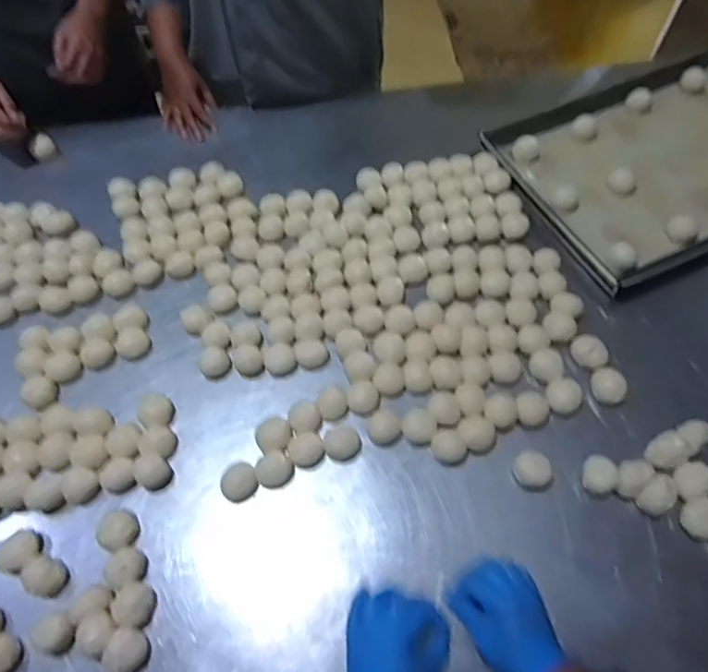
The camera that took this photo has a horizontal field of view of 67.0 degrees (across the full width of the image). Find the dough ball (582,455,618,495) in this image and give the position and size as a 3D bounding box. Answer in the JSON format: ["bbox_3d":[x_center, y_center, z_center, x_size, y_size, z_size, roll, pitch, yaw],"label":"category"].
[{"bbox_3d":[0.293,0.168,0.643,0.037,0.027,0.039,-1,61,2],"label":"dough ball"}]

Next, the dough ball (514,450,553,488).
[{"bbox_3d":[0.218,0.162,0.654,0.039,0.026,0.045,-23,63,-10],"label":"dough ball"}]

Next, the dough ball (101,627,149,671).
[{"bbox_3d":[-0.244,0.338,0.574,0.038,0.031,0.040,-1,61,2],"label":"dough ball"}]

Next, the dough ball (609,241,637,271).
[{"bbox_3d":[0.401,-0.118,0.799,0.033,0.027,0.038,-20,62,-8],"label":"dough ball"}]

